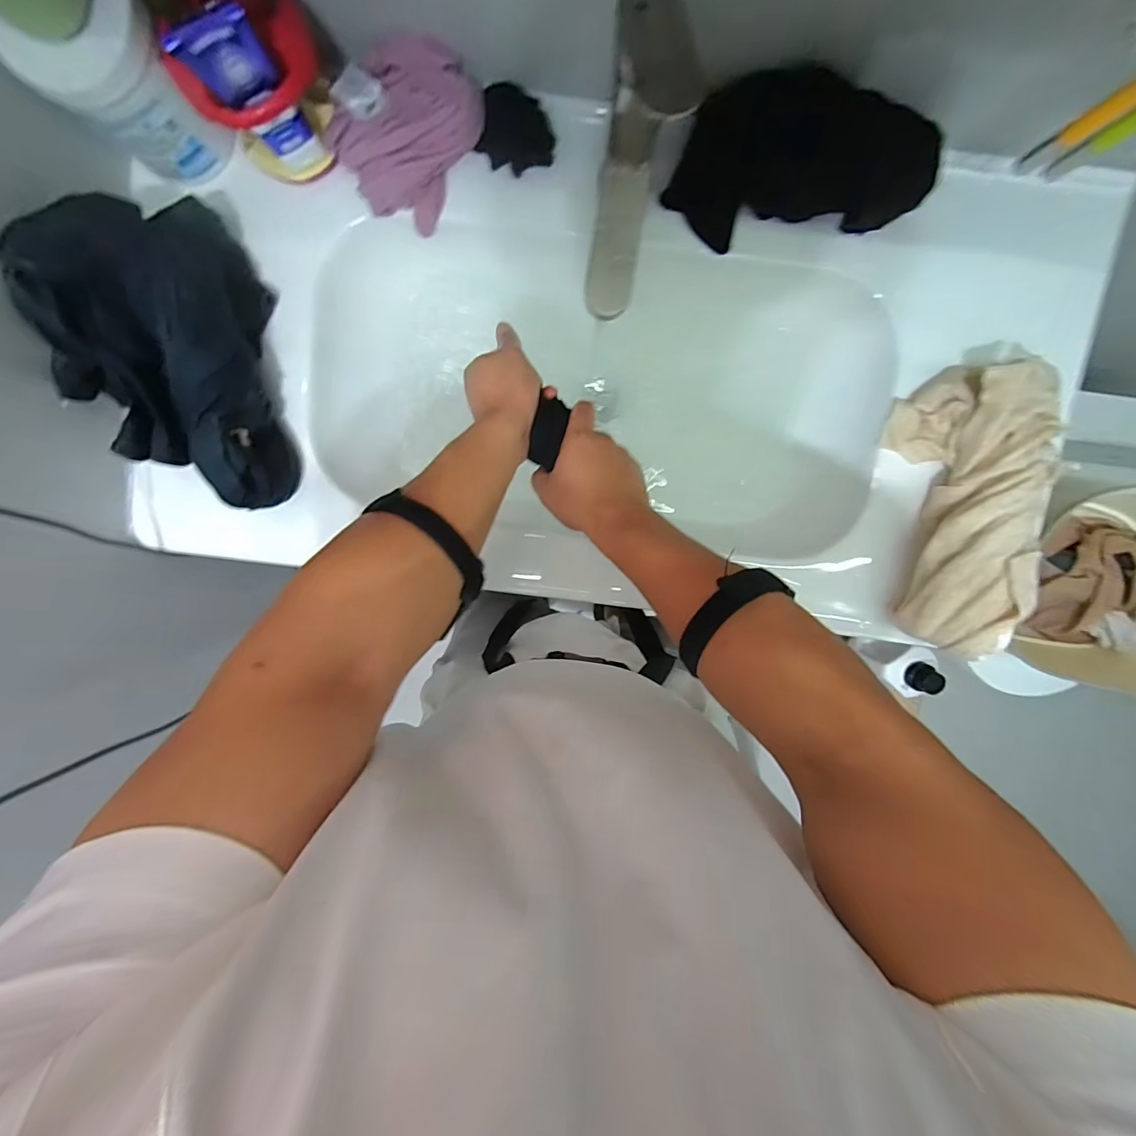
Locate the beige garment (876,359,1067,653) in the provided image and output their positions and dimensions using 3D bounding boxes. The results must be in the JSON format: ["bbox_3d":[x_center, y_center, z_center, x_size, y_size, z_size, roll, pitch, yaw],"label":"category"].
[{"bbox_3d":[0.407,-0.056,0.490,0.116,0.091,0.280,0,98,0],"label":"beige garment"}]

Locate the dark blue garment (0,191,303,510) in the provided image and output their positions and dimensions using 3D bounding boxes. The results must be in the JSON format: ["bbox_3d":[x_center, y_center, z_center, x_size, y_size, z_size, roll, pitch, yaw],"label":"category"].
[{"bbox_3d":[-0.376,-0.192,0.451,0.148,0.136,0.265,-4,98,1],"label":"dark blue garment"}]

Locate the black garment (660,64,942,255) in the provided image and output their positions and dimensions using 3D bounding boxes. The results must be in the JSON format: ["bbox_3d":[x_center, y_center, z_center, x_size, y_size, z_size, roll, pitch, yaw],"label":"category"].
[{"bbox_3d":[0.221,-0.384,0.454,0.229,0.071,0.104,-7,98,1],"label":"black garment"}]

